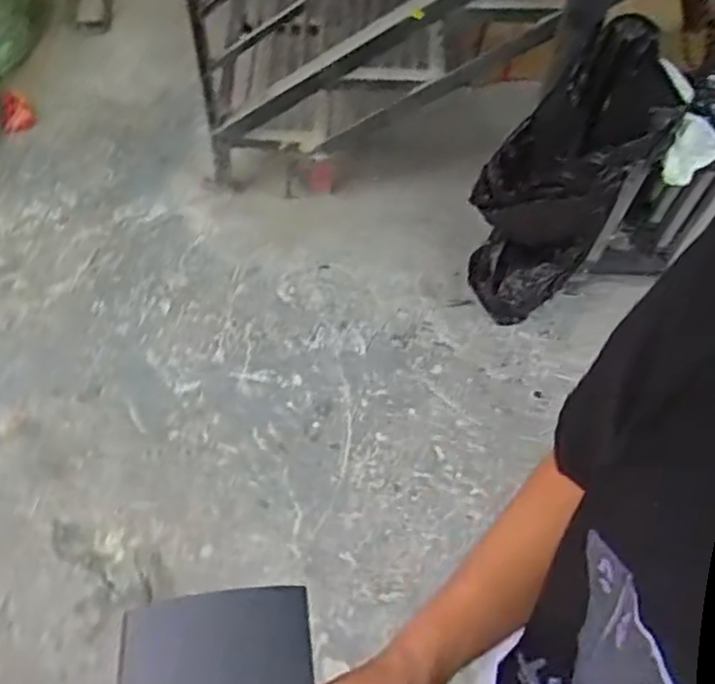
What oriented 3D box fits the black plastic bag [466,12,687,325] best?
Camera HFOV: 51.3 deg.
[{"bbox_3d":[0.416,-0.326,1.556,0.261,0.659,0.291,-16,55,-39],"label":"black plastic bag"}]

